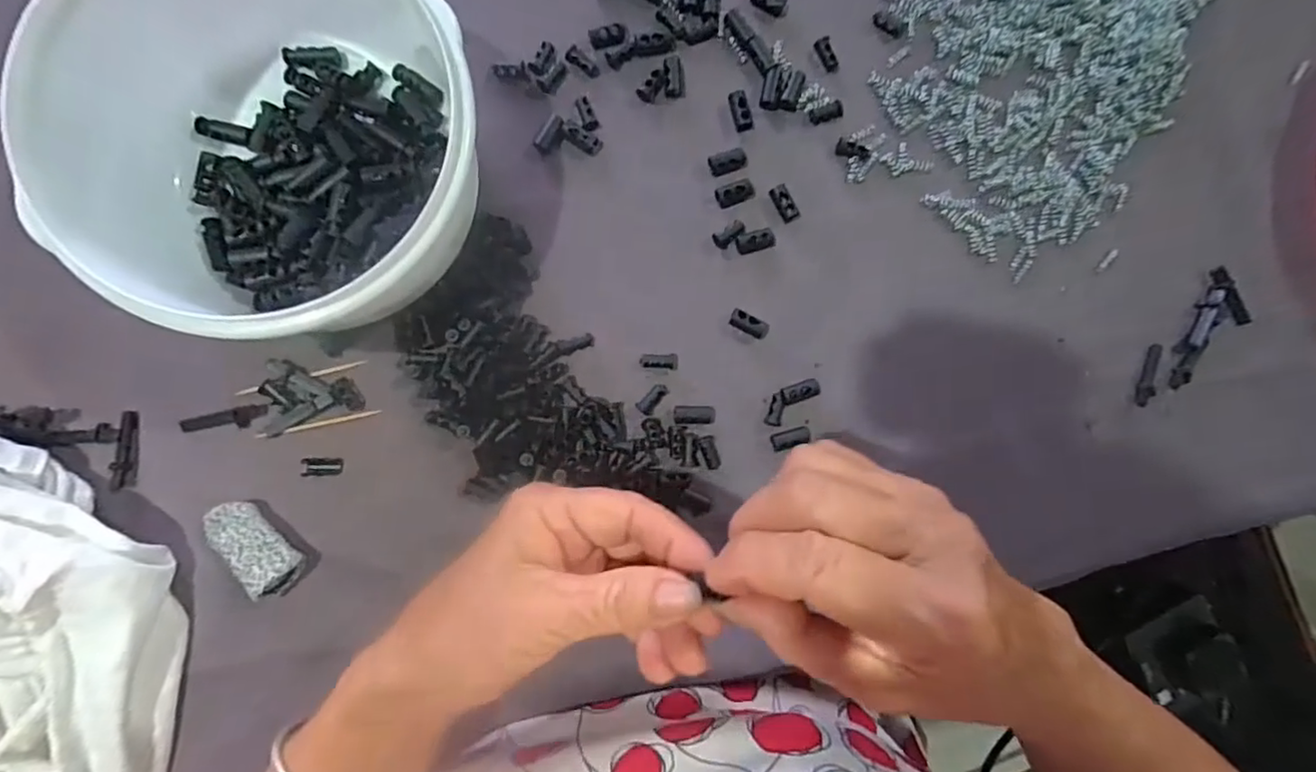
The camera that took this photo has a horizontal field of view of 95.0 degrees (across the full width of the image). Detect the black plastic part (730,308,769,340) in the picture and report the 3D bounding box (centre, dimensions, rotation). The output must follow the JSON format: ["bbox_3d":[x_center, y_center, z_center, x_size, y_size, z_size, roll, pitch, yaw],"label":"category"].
[{"bbox_3d":[0.047,-0.031,0.309,0.021,0.010,0.009,23,87,-4],"label":"black plastic part"}]

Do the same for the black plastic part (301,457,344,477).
[{"bbox_3d":[-0.161,0.039,0.289,0.017,0.004,0.008,1,89,-4],"label":"black plastic part"}]

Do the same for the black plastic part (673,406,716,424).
[{"bbox_3d":[0.019,0.015,0.305,0.022,0.006,0.009,1,89,-4],"label":"black plastic part"}]

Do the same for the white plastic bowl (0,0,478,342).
[{"bbox_3d":[-0.154,-0.095,0.258,0.154,0.075,0.146,0,89,-4],"label":"white plastic bowl"}]

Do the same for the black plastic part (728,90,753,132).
[{"bbox_3d":[0.043,-0.142,0.310,0.010,0.005,0.020,-15,90,-5],"label":"black plastic part"}]

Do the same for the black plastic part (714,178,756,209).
[{"bbox_3d":[0.040,-0.099,0.309,0.020,0.006,0.011,-25,91,-5],"label":"black plastic part"}]

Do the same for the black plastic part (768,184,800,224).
[{"bbox_3d":[0.066,-0.094,0.310,0.010,0.005,0.019,-27,91,-5],"label":"black plastic part"}]

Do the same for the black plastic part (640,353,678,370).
[{"bbox_3d":[0.001,-0.013,0.307,0.020,0.008,0.008,1,89,-4],"label":"black plastic part"}]

